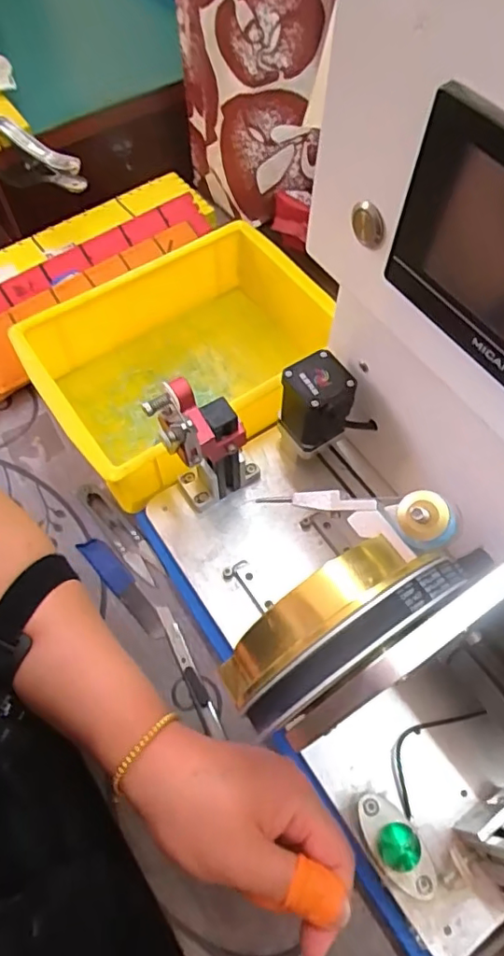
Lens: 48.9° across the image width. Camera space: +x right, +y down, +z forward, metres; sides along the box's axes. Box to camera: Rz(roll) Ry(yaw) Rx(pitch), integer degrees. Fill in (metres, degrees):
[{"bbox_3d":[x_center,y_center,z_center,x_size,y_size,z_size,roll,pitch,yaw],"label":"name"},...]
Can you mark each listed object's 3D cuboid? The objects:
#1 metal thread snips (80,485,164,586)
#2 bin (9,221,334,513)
[{"bbox_3d":[-0.108,0.043,0.456,0.022,0.008,0.101,-36,67,-17],"label":"metal thread snips"},{"bbox_3d":[-0.064,-0.117,0.524,0.268,0.093,0.196,-37,67,-17],"label":"bin"}]

